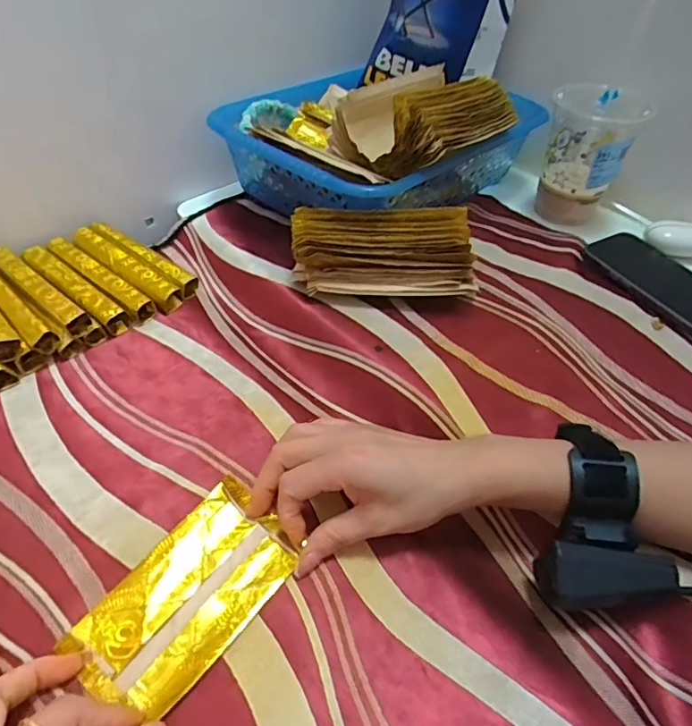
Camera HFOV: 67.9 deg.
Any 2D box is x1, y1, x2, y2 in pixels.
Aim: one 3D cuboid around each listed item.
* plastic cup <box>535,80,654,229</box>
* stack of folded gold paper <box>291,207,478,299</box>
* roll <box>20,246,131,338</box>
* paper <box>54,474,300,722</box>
[{"bbox_3d":[0.250,-0.221,0.545,0.084,0.127,0.081,18,50,14],"label":"plastic cup"},{"bbox_3d":[0.032,-0.094,0.455,0.158,0.070,0.051,5,48,2],"label":"stack of folded gold paper"},{"bbox_3d":[-0.239,-0.064,0.455,0.132,0.025,0.024,31,54,23],"label":"roll"},{"bbox_3d":[-0.088,0.130,0.294,0.074,0.012,0.122,31,54,23],"label":"paper"}]

